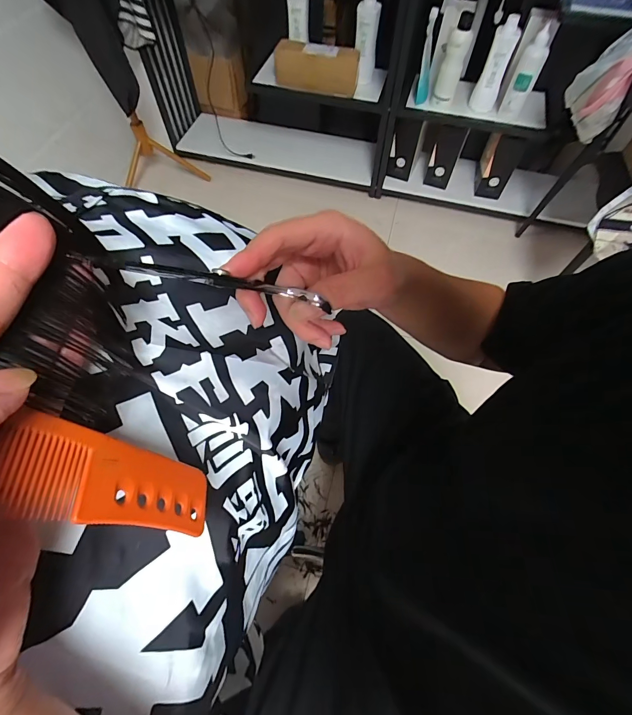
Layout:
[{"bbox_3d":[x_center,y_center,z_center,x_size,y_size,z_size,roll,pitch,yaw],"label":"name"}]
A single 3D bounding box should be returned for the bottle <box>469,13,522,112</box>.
[{"bbox_3d":[0.571,-0.922,1.129,0.074,0.237,0.052,25,64,12],"label":"bottle"}]

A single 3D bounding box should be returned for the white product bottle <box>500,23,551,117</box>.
[{"bbox_3d":[0.661,-0.887,1.119,0.073,0.218,0.052,25,64,12],"label":"white product bottle"}]

